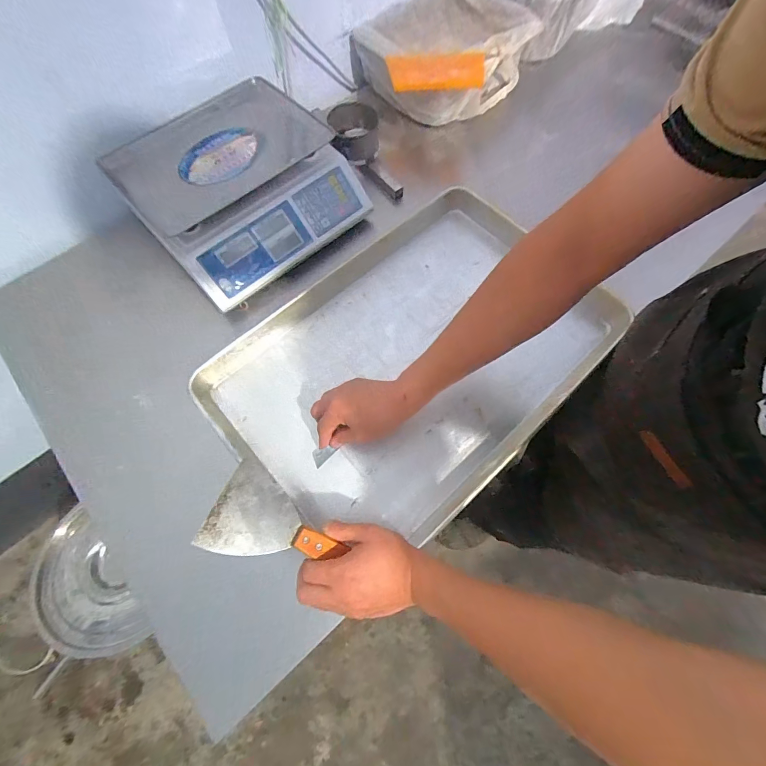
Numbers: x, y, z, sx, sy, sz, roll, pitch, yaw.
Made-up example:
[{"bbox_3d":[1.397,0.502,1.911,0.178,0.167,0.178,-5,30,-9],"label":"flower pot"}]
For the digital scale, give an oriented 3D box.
[{"bbox_3d":[-0.247,-0.346,0.630,0.341,0.100,0.316,-42,74,-14],"label":"digital scale"}]

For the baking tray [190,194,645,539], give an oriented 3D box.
[{"bbox_3d":[0.054,-0.051,0.576,0.594,0.056,0.416,-39,71,-15],"label":"baking tray"}]

